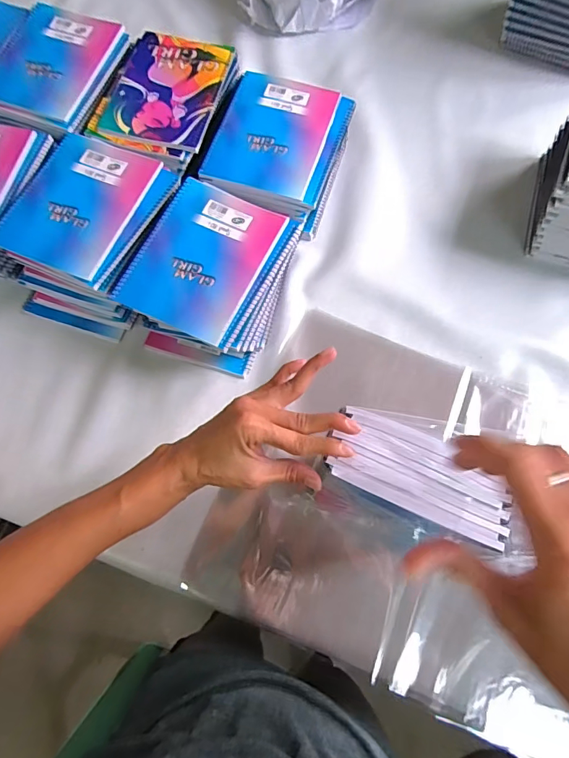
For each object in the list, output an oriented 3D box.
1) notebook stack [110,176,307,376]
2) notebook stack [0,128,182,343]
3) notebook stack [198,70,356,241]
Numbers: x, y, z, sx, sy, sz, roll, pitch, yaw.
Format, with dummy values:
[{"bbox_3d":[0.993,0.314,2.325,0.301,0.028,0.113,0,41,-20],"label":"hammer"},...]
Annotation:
[{"bbox_3d":[-0.098,-0.135,0.585,0.185,0.094,0.211,19,73,7],"label":"notebook stack"},{"bbox_3d":[-0.265,-0.197,0.604,0.181,0.092,0.238,20,73,7],"label":"notebook stack"},{"bbox_3d":[-0.010,-0.321,0.647,0.168,0.094,0.215,19,73,7],"label":"notebook stack"}]

